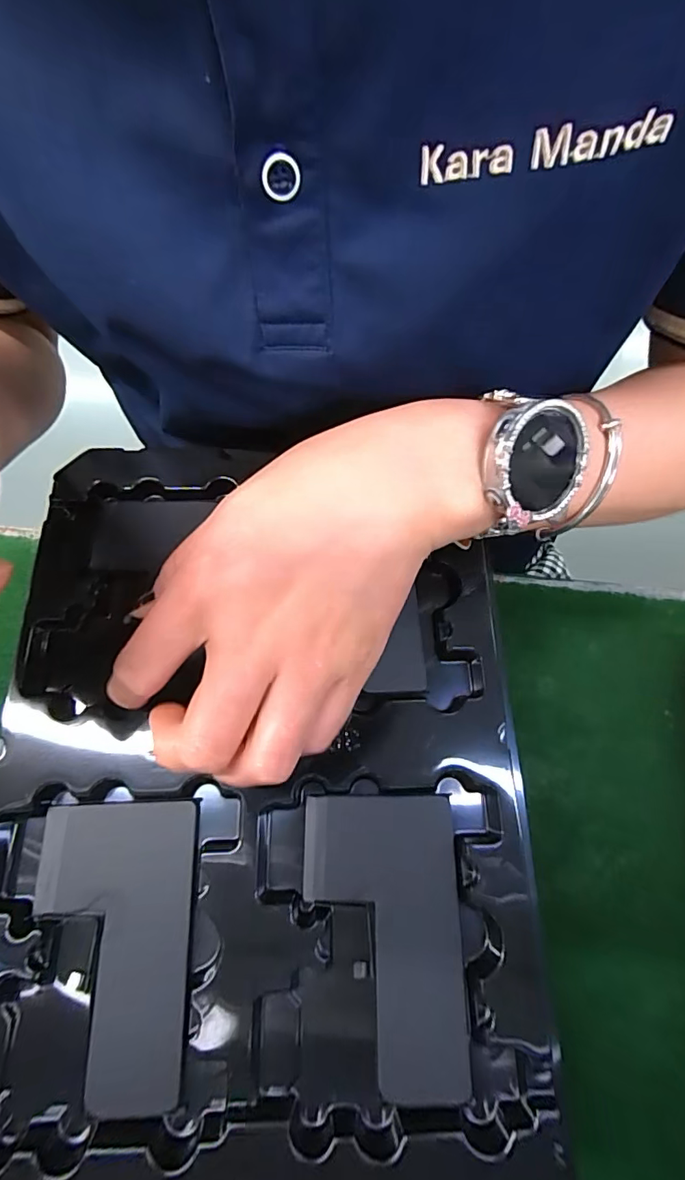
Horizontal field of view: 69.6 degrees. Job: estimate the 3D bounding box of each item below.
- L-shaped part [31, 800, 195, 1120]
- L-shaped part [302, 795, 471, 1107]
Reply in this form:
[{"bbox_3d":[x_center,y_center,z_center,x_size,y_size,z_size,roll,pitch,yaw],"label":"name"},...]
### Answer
[{"bbox_3d":[-0.085,0.130,0.180,0.057,0.004,0.094,-3,69,-2],"label":"L-shaped part"},{"bbox_3d":[0.015,0.128,0.182,0.058,0.004,0.094,0,68,-1],"label":"L-shaped part"}]

